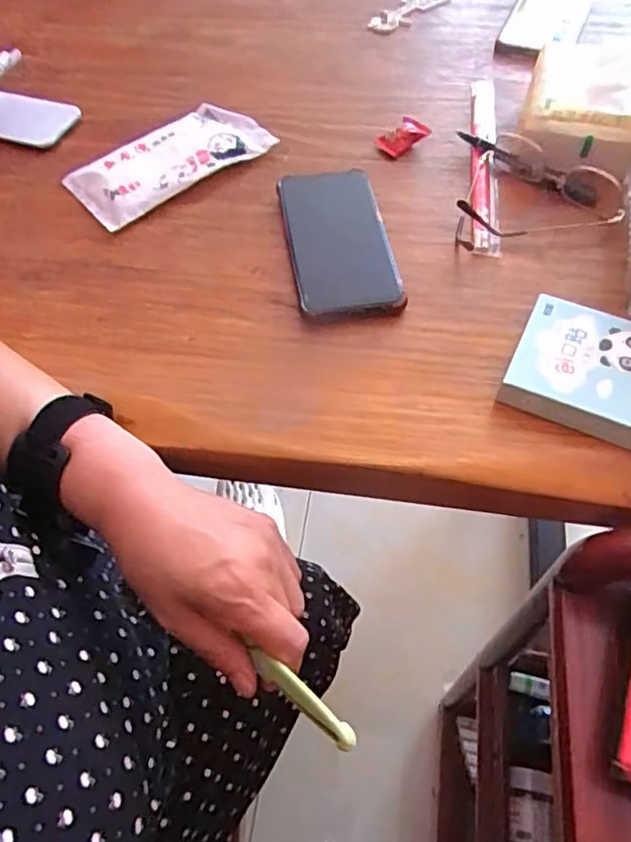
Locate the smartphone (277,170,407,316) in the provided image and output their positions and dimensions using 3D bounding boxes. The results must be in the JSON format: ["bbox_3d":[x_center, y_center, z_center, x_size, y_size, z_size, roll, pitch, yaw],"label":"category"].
[{"bbox_3d":[0.017,-0.140,0.470,0.075,0.010,0.147,-9,60,-3],"label":"smartphone"}]

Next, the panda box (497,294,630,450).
[{"bbox_3d":[0.191,-0.029,0.393,0.120,0.028,0.088,22,63,15],"label":"panda box"}]

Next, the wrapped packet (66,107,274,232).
[{"bbox_3d":[-0.128,-0.234,0.541,0.172,0.011,0.084,-36,65,-17],"label":"wrapped packet"}]

